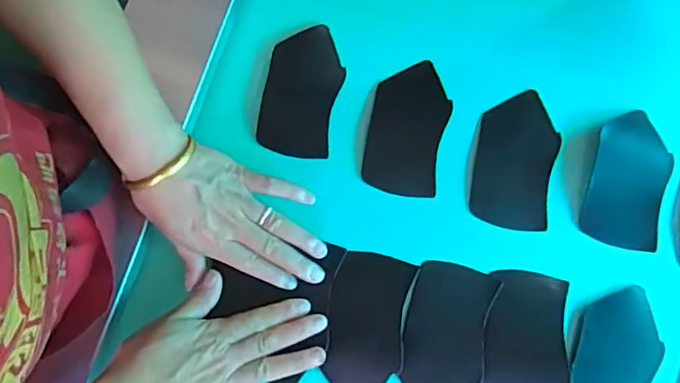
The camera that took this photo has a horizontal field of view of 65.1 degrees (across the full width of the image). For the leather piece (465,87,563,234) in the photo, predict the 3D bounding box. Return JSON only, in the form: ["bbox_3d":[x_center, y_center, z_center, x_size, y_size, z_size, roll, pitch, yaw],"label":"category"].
[{"bbox_3d":[0.162,-0.029,0.492,0.070,0.005,0.126,12,80,7],"label":"leather piece"}]

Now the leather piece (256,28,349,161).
[{"bbox_3d":[-0.037,-0.096,0.510,0.073,0.005,0.128,10,76,10],"label":"leather piece"}]

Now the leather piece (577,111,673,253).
[{"bbox_3d":[0.267,-0.011,0.494,0.066,0.004,0.125,15,80,9],"label":"leather piece"}]

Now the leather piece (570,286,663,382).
[{"bbox_3d":[0.238,0.149,0.461,0.071,0.007,0.129,22,78,1],"label":"leather piece"}]

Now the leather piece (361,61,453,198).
[{"bbox_3d":[0.063,-0.061,0.498,0.069,0.015,0.128,13,77,2],"label":"leather piece"}]

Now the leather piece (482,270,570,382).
[{"bbox_3d":[0.158,0.133,0.456,0.067,0.017,0.124,8,76,1],"label":"leather piece"}]

